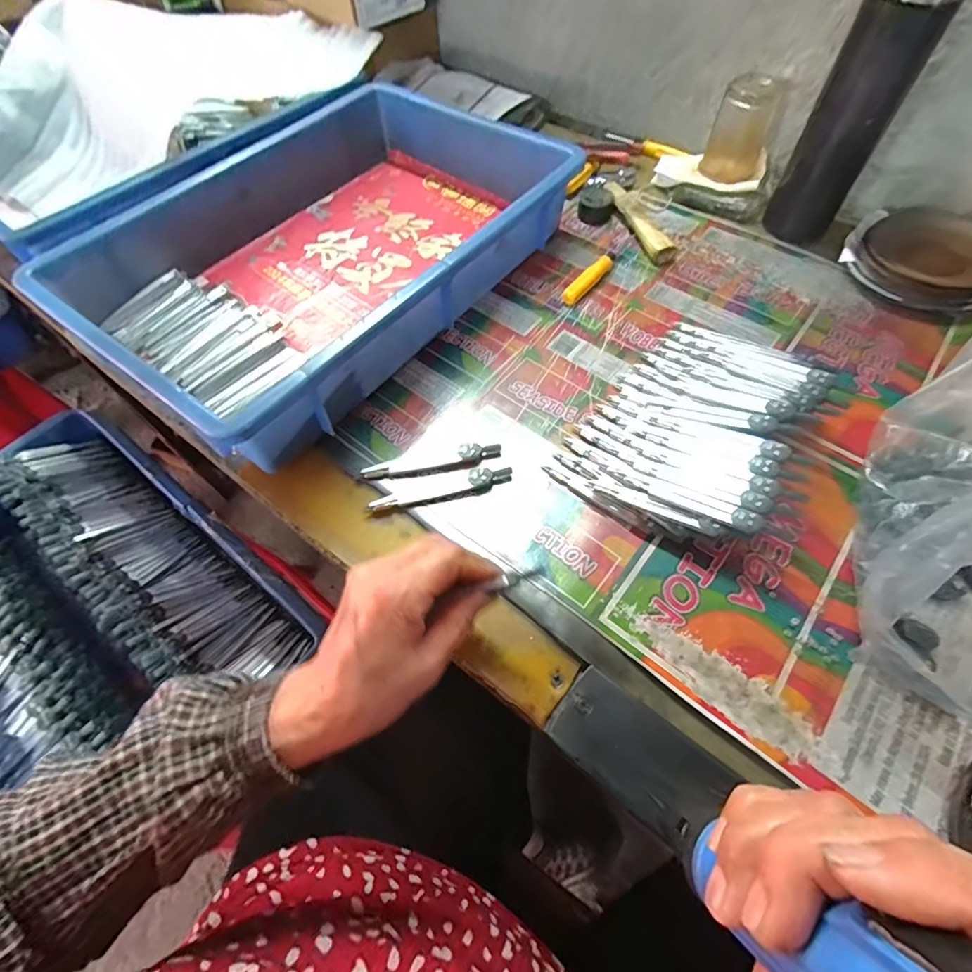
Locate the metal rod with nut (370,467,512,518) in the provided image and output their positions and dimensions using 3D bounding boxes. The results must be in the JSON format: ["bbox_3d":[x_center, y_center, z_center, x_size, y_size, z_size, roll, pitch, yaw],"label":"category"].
[{"bbox_3d":[-0.033,0.005,0.363,0.110,0.012,0.016,-15,61,-7],"label":"metal rod with nut"}]

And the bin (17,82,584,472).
[{"bbox_3d":[-0.148,-0.233,0.463,0.307,0.082,0.430,33,66,19],"label":"bin"}]

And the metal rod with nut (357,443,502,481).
[{"bbox_3d":[-0.042,-0.017,0.377,0.110,0.010,0.015,-12,61,-5],"label":"metal rod with nut"}]

